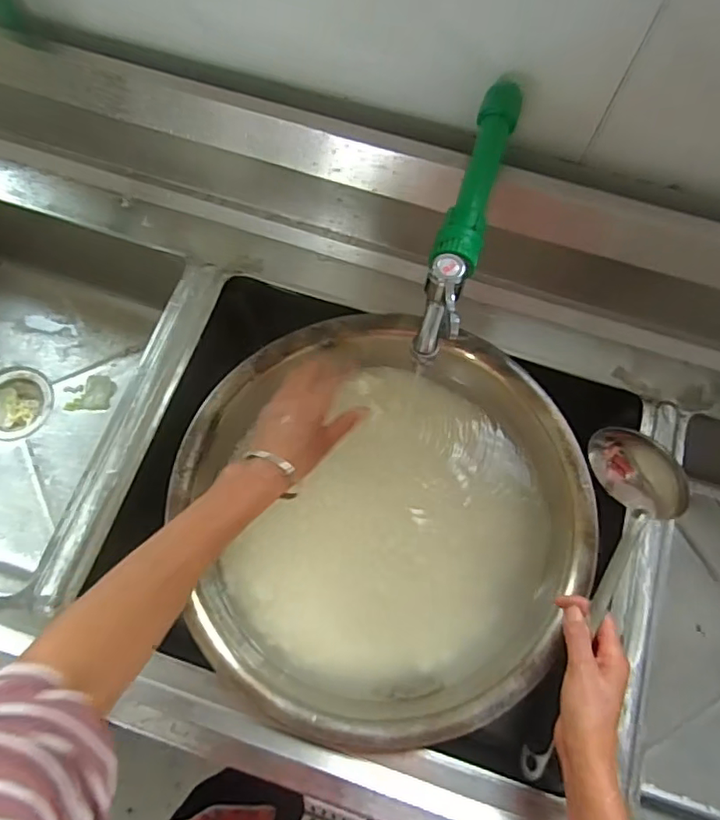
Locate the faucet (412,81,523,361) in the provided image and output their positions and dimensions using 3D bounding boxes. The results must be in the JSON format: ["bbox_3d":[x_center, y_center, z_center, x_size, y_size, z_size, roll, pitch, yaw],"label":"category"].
[{"bbox_3d":[0.089,-0.164,0.444,0.034,0.070,0.247,17,71,4],"label":"faucet"}]

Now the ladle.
[{"bbox_3d":[0.206,0.173,0.495,0.070,0.051,0.312,14,96,3],"label":"ladle"}]

